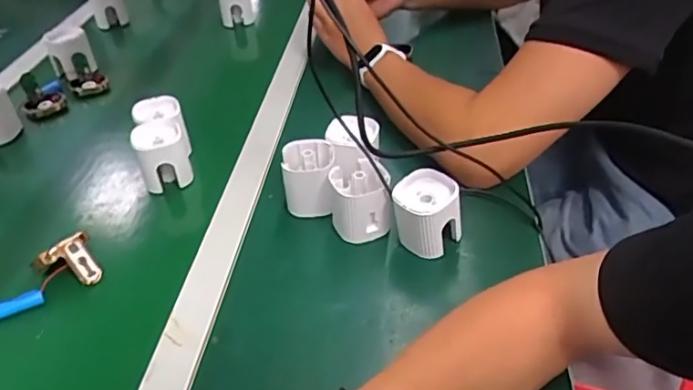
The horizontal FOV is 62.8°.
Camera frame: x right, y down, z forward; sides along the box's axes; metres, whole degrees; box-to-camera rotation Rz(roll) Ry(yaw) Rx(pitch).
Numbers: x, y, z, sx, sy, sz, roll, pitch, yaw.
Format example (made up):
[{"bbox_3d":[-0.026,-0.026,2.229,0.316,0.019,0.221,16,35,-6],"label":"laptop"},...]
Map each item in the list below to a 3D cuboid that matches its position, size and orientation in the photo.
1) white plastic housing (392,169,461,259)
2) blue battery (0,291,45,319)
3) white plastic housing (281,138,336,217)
[{"bbox_3d":[0.075,0.019,0.540,0.055,0.067,0.053,-2,36,1],"label":"white plastic housing"},{"bbox_3d":[-0.305,0.101,0.520,0.050,0.014,0.011,-19,39,-21],"label":"blue battery"},{"bbox_3d":[-0.038,-0.016,0.594,0.054,0.063,0.059,-4,36,-1],"label":"white plastic housing"}]

